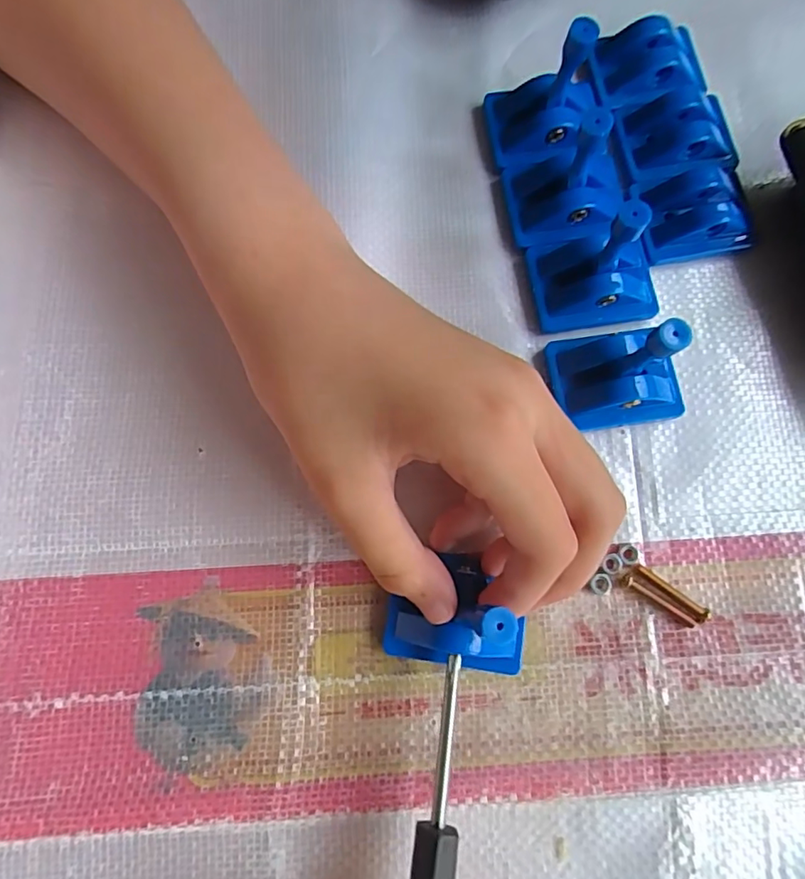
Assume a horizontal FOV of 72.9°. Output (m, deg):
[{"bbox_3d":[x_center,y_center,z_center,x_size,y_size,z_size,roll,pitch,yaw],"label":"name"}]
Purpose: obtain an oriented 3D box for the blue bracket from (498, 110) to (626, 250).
[{"bbox_3d":[0.063,-0.094,0.193,0.042,0.042,0.037,-6,77,-3],"label":"blue bracket"}]

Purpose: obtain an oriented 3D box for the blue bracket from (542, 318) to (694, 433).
[{"bbox_3d":[0.076,-0.025,0.178,0.042,0.044,0.032,-7,77,-3],"label":"blue bracket"}]

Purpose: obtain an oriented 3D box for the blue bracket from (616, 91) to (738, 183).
[{"bbox_3d":[0.109,-0.119,0.216,0.041,0.018,0.030,-9,77,-3],"label":"blue bracket"}]

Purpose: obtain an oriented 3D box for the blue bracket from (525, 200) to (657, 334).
[{"bbox_3d":[0.072,-0.061,0.185,0.045,0.040,0.031,-4,77,-2],"label":"blue bracket"}]

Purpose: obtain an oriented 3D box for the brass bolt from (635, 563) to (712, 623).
[{"bbox_3d":[0.090,0.051,0.181,0.026,0.004,0.005,39,79,8],"label":"brass bolt"}]

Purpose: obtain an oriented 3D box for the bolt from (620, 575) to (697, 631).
[{"bbox_3d":[0.085,0.054,0.180,0.027,0.004,0.004,34,78,6],"label":"bolt"}]

